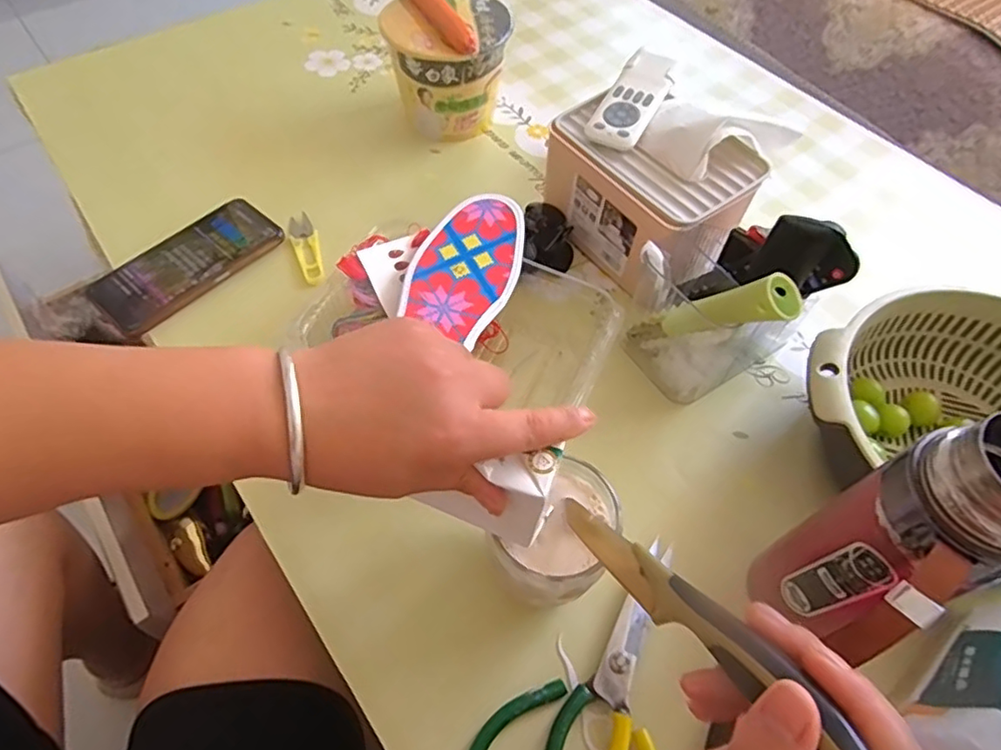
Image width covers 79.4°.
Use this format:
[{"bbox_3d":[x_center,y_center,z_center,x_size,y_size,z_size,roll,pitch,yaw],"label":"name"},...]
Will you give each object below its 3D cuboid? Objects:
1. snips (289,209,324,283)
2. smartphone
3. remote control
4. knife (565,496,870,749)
[{"bbox_3d":[-0.184,-0.120,0.572,0.025,0.008,0.095,-13,59,-10],"label":"snips"},{"bbox_3d":[-0.282,-0.102,0.548,0.079,0.015,0.163,39,66,20],"label":"smartphone"},{"bbox_3d":[0.119,-0.245,0.531,0.046,0.009,0.115,25,69,14],"label":"remote control"},{"bbox_3d":[0.077,0.101,0.272,0.018,0.018,0.194,-18,17,-17],"label":"knife"}]

